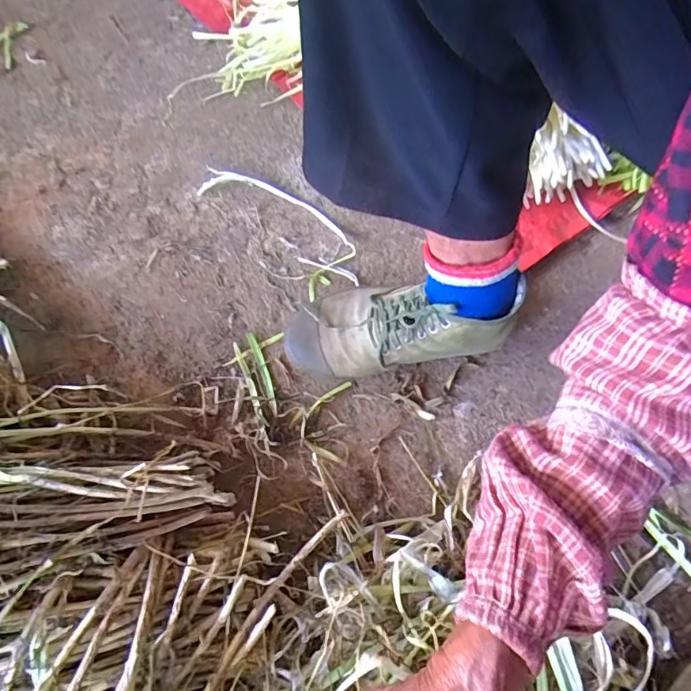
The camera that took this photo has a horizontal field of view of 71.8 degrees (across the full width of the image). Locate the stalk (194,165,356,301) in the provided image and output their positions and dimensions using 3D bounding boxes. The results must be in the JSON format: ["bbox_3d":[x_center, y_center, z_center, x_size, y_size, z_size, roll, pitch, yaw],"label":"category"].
[{"bbox_3d":[-0.085,-0.157,0.585,0.219,0.013,0.088,42,72,16],"label":"stalk"}]

